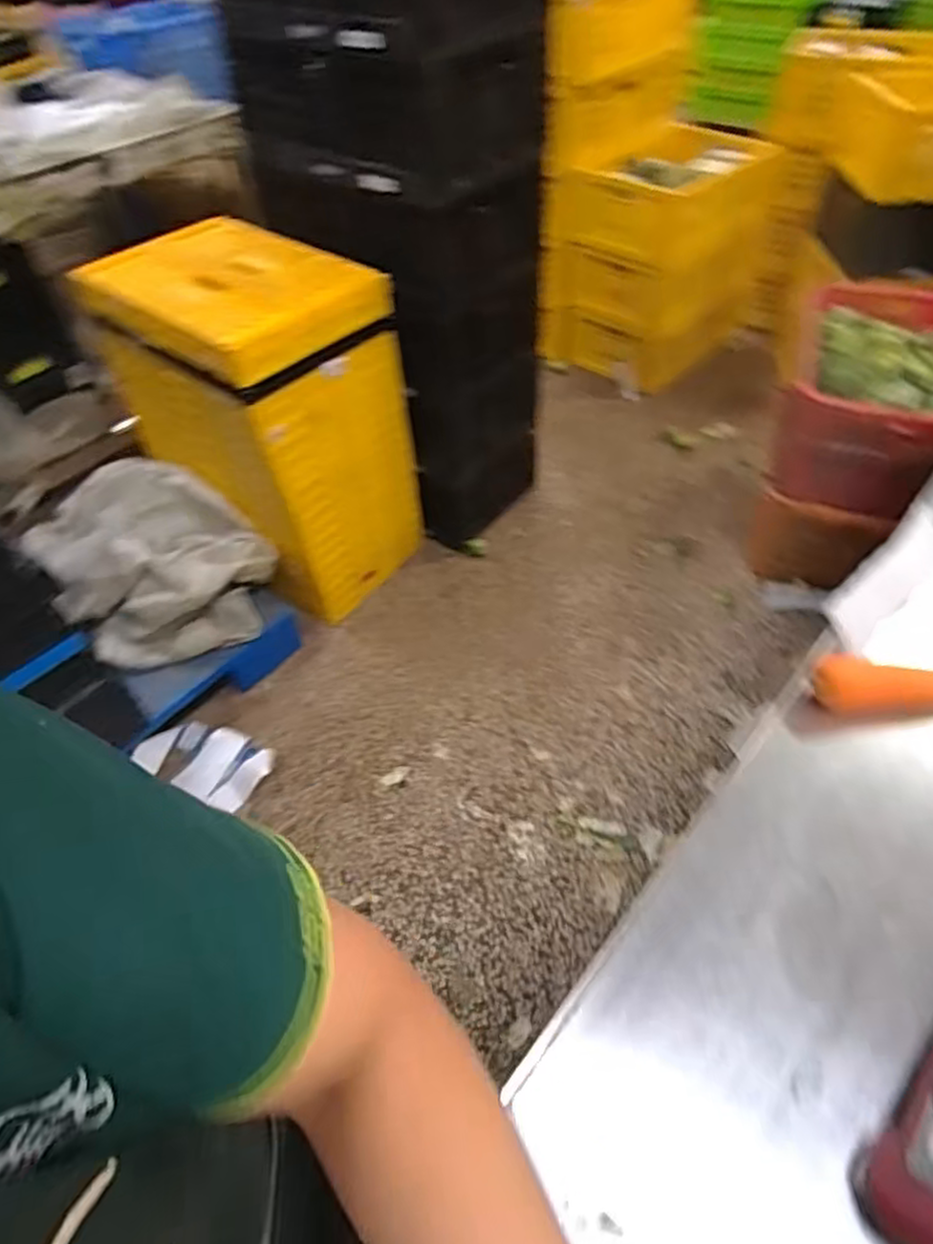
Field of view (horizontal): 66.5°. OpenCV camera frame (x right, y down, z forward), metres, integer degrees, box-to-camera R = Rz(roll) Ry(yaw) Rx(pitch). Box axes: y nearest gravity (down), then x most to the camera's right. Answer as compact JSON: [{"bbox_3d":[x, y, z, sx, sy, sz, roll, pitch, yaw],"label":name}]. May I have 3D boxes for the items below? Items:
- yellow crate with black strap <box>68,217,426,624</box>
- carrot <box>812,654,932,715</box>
[{"bbox_3d":[-0.502,-0.483,1.778,0.581,0.737,0.419,24,54,23],"label":"yellow crate with black strap"},{"bbox_3d":[0.429,0.065,0.699,0.171,0.043,0.050,7,49,10],"label":"carrot"}]

